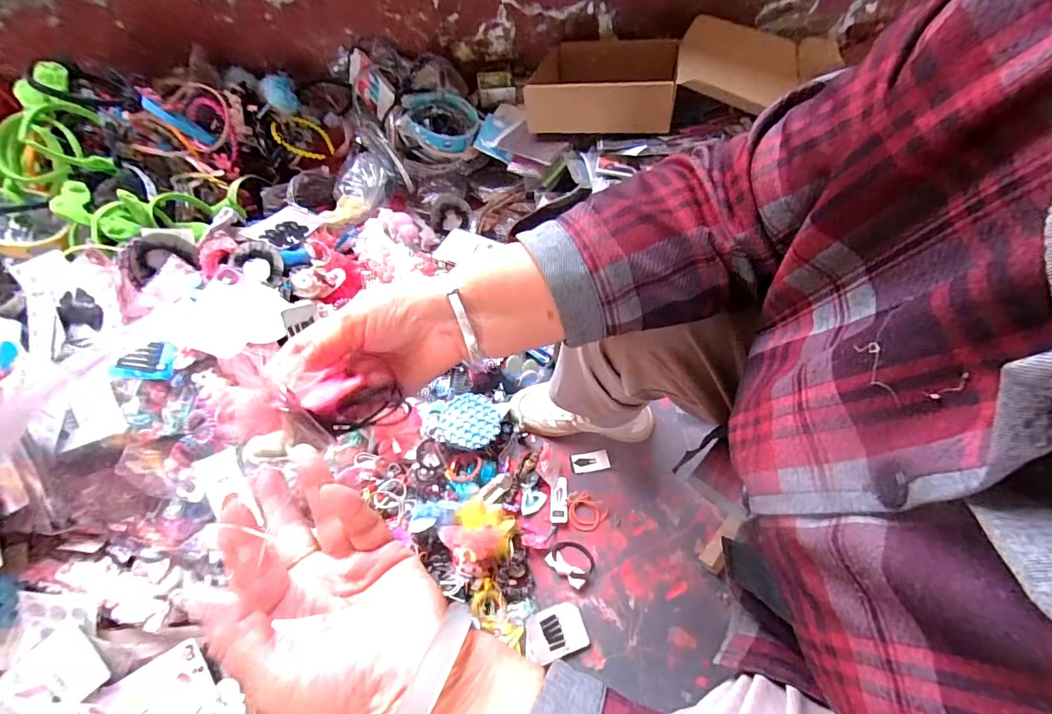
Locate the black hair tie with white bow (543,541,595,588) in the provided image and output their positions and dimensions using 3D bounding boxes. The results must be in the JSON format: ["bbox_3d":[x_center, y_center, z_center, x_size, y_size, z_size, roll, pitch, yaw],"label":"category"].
[{"bbox_3d":[0.071,0.315,0.705,0.067,0.010,0.053,36,71,18],"label":"black hair tie with white bow"}]

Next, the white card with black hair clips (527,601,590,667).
[{"bbox_3d":[0.043,0.395,0.656,0.089,0.007,0.061,-6,58,-23],"label":"white card with black hair clips"}]

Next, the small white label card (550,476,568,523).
[{"bbox_3d":[0.054,0.234,0.744,0.028,0.006,0.071,0,56,6],"label":"small white label card"}]

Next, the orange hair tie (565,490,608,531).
[{"bbox_3d":[0.093,0.248,0.730,0.066,0.010,0.055,29,69,15],"label":"orange hair tie"}]

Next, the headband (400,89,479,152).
[{"bbox_3d":[-0.172,-0.482,0.928,0.152,0.048,0.135,3,67,-15],"label":"headband"}]

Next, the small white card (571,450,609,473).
[{"bbox_3d":[0.109,0.176,0.771,0.063,0.006,0.032,-10,65,-2],"label":"small white card"}]

